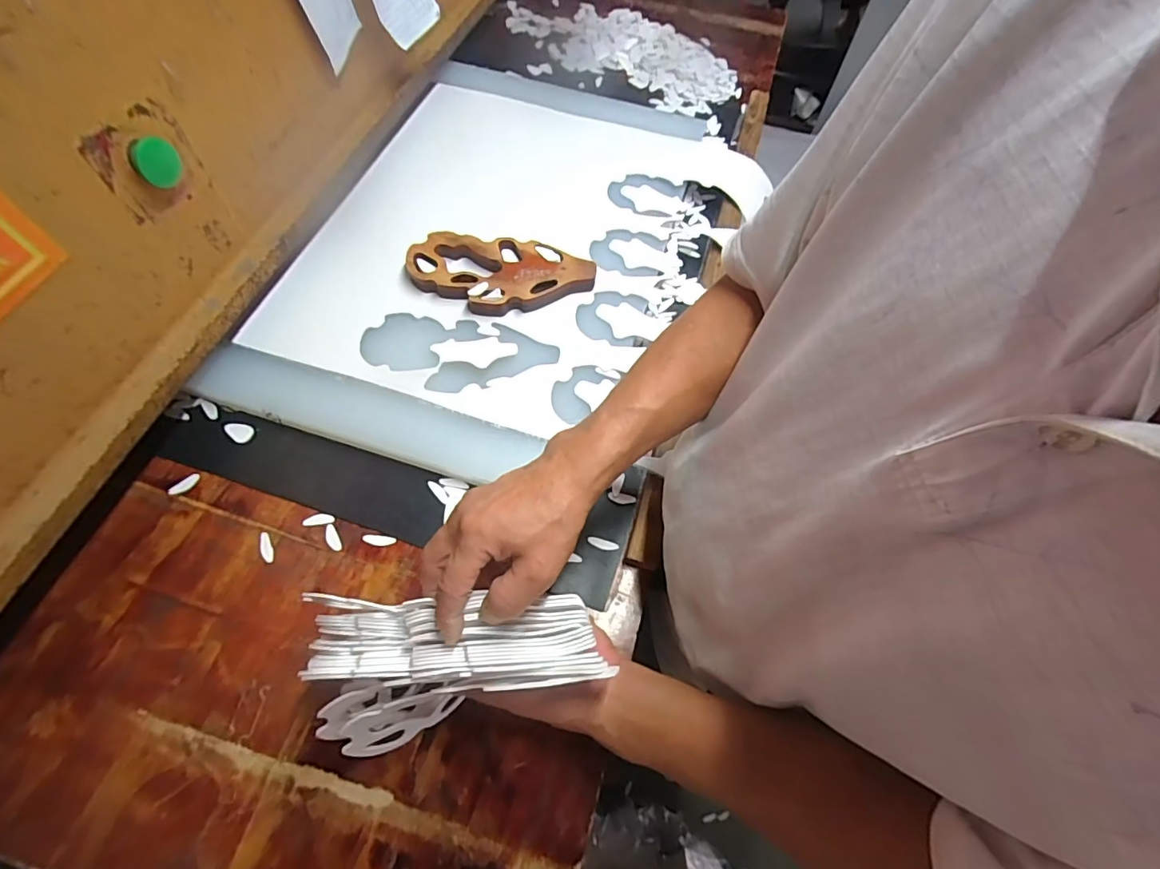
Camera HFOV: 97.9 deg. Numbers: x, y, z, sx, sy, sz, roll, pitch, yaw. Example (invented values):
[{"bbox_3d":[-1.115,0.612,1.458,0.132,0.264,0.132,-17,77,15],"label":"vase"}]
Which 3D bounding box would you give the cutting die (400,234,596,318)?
[{"bbox_3d":[-0.096,-0.194,0.619,0.222,0.030,0.103,4,63,-2],"label":"cutting die"}]

